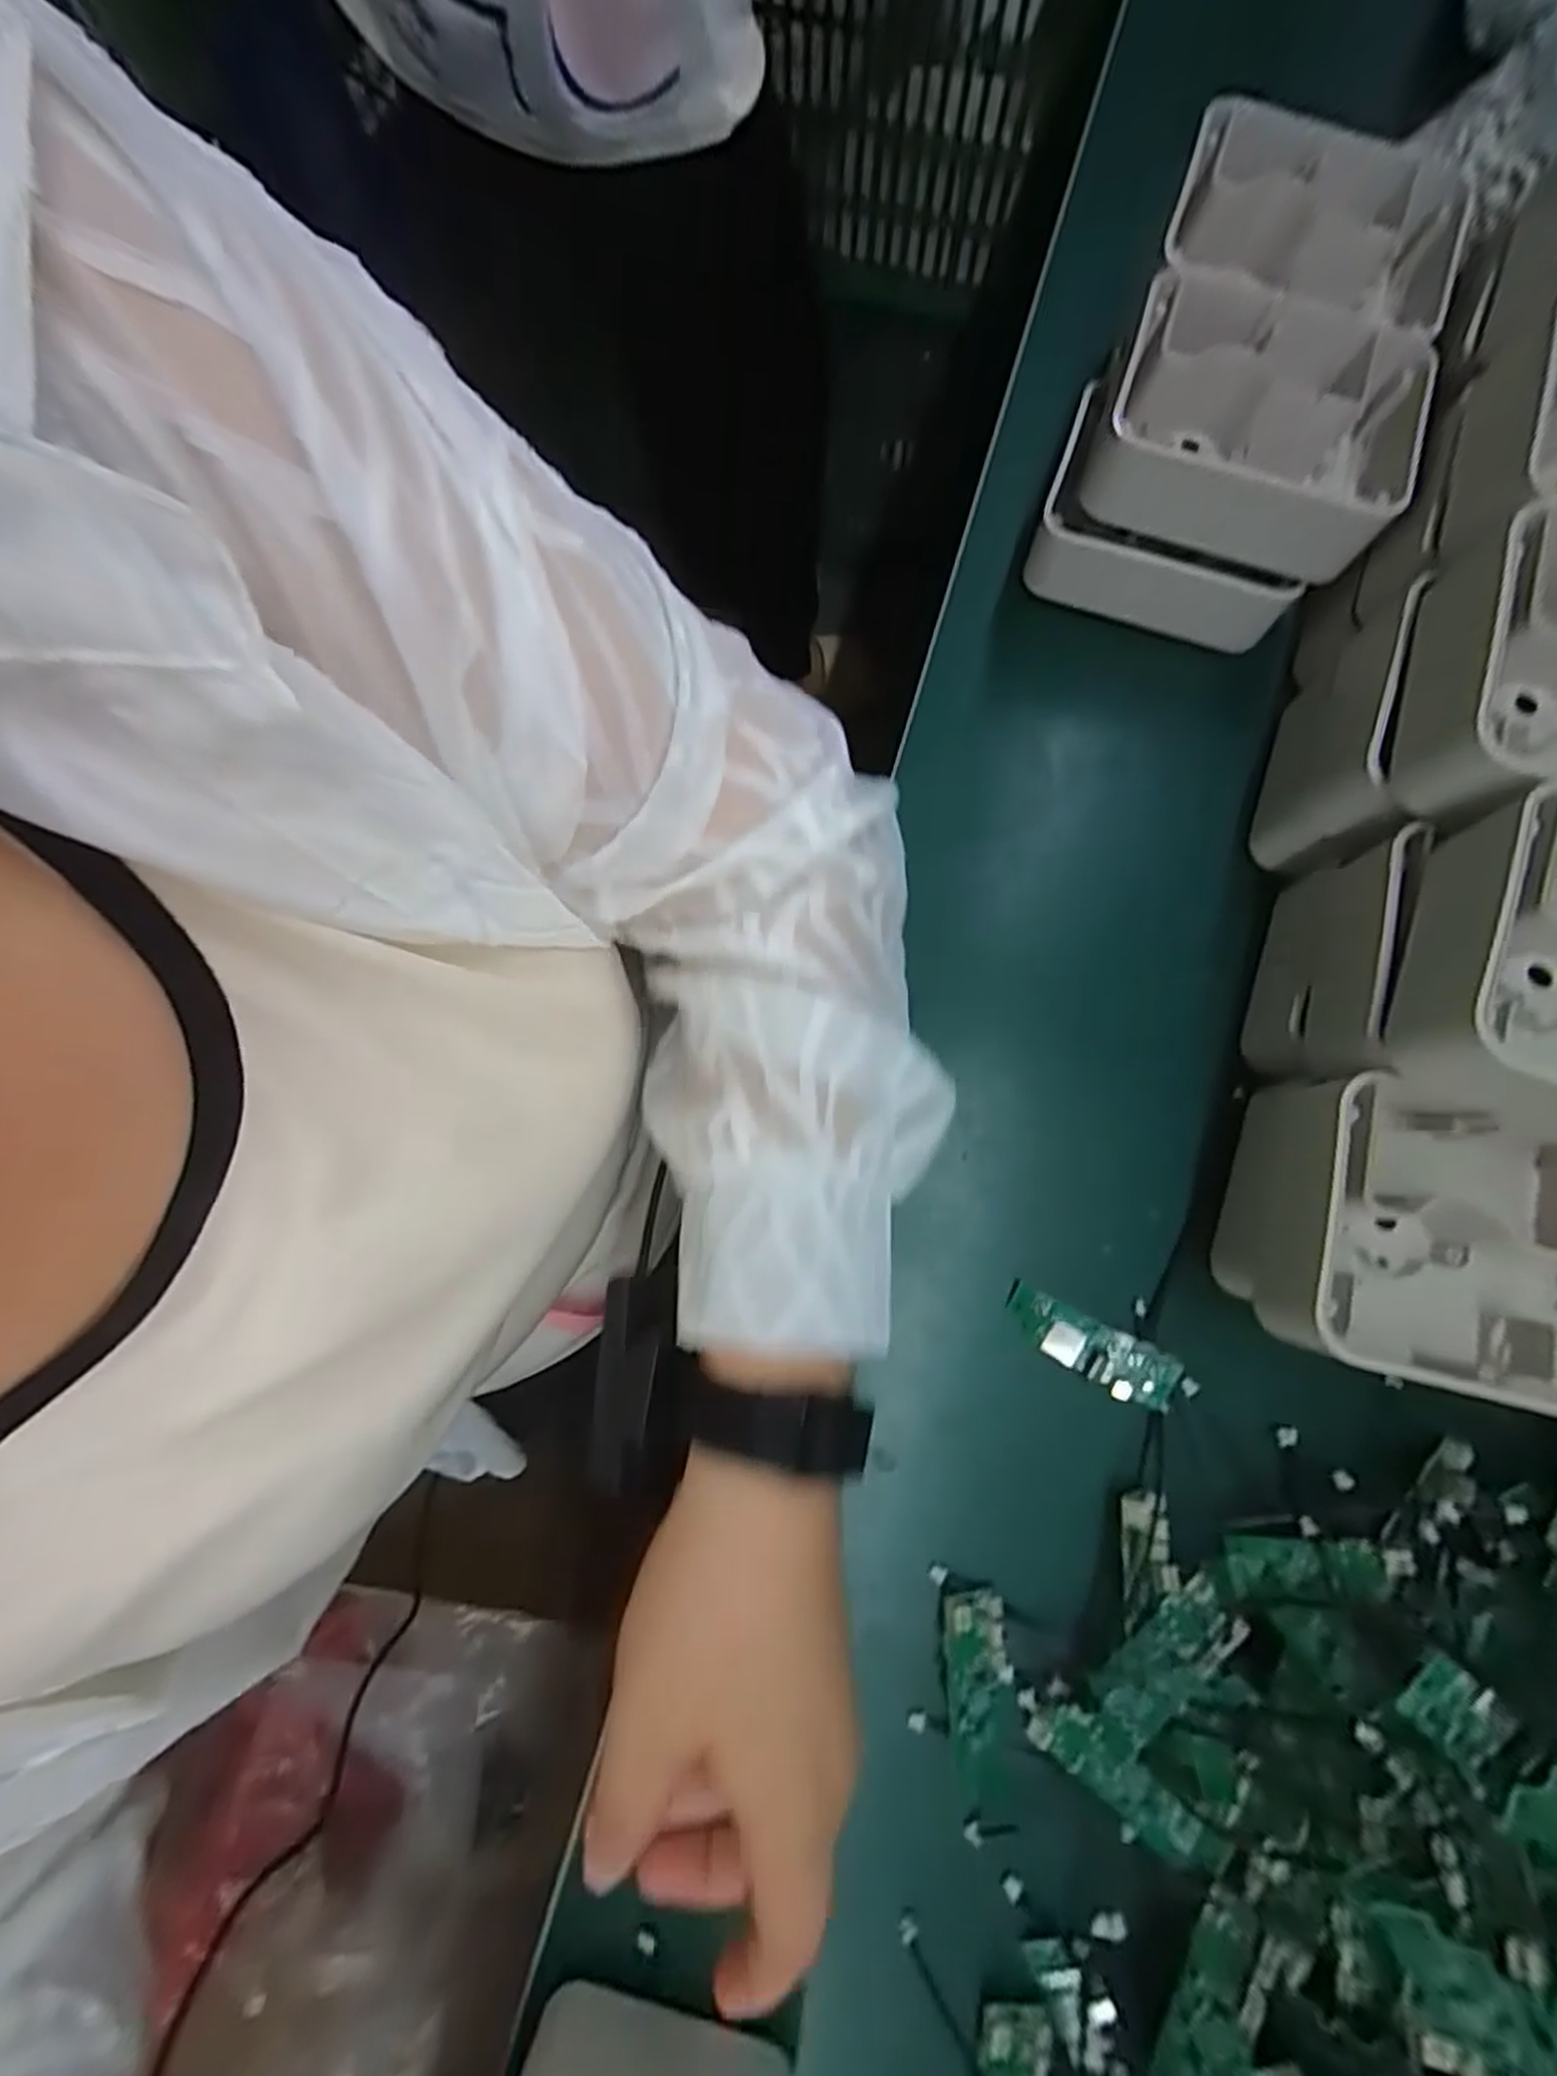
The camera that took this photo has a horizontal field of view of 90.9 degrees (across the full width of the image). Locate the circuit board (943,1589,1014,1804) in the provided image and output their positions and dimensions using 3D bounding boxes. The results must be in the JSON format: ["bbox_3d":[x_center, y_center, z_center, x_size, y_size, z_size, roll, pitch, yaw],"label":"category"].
[{"bbox_3d":[0.078,0.257,0.300,0.027,0.008,0.071,2,82,-20],"label":"circuit board"}]

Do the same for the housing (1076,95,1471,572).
[{"bbox_3d":[0.233,-0.320,0.354,0.142,0.044,0.202,19,79,5],"label":"housing"}]

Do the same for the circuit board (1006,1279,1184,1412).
[{"bbox_3d":[0.132,0.131,0.325,0.073,0.008,0.024,25,80,6],"label":"circuit board"}]

